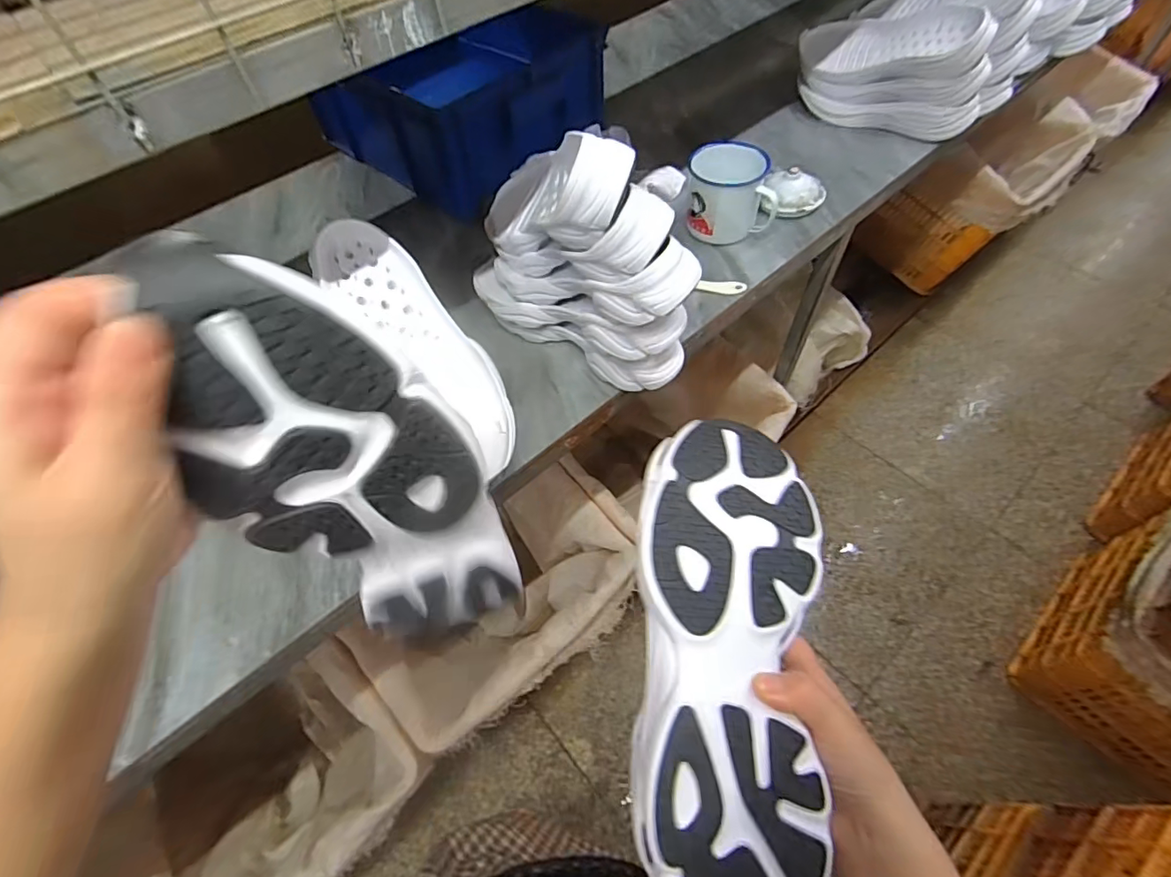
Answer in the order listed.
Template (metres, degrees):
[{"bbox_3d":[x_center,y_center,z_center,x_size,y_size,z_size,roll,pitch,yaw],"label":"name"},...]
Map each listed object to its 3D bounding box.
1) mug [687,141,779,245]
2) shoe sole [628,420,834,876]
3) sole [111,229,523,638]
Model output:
[{"bbox_3d":[0.201,-0.342,0.732,0.114,0.097,0.090,-2,57,4],"label":"mug"},{"bbox_3d":[0.085,0.115,0.308,0.107,0.035,0.278,4,65,8],"label":"shoe sole"},{"bbox_3d":[-0.102,0.033,0.265,0.103,0.255,0.032,-19,48,-4],"label":"sole"}]

